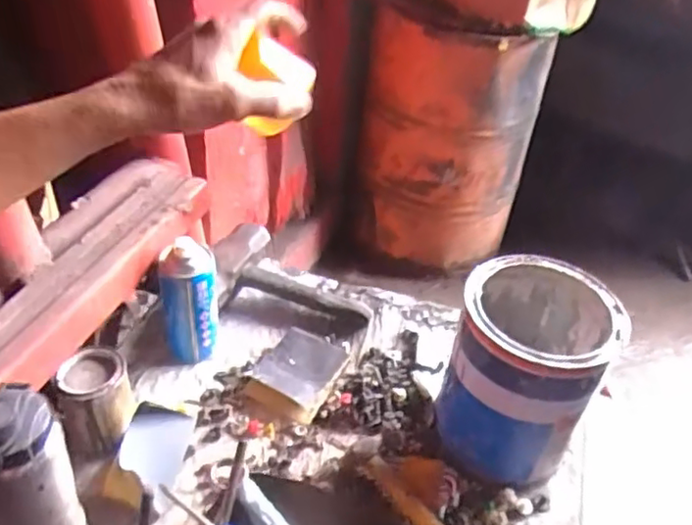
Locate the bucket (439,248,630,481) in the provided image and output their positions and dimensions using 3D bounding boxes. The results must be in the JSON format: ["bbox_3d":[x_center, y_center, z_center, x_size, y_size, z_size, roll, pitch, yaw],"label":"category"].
[{"bbox_3d":[0.208,0.121,0.726,0.153,0.213,0.177,28,45,24],"label":"bucket"}]

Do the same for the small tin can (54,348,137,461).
[{"bbox_3d":[-0.283,0.160,0.720,0.076,0.108,0.070,-15,44,-23],"label":"small tin can"}]

